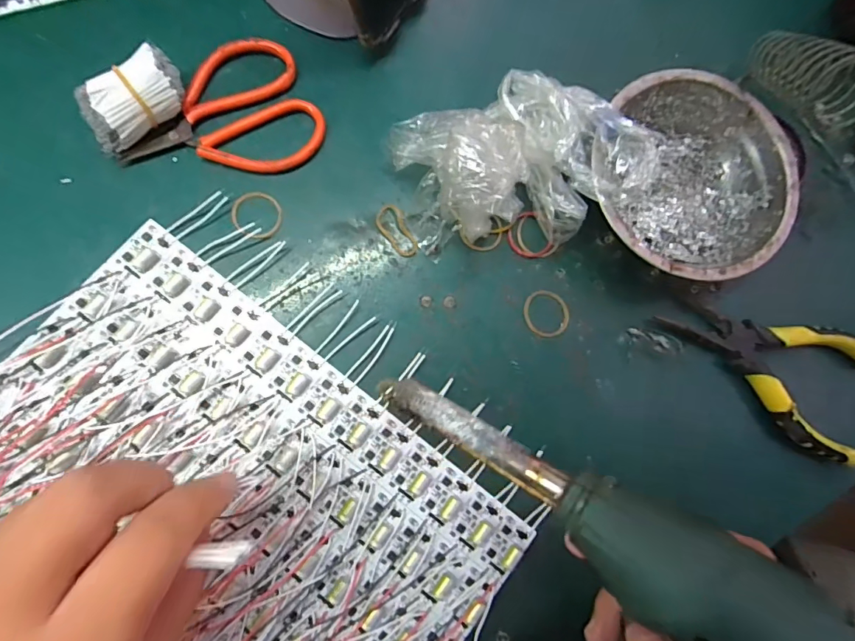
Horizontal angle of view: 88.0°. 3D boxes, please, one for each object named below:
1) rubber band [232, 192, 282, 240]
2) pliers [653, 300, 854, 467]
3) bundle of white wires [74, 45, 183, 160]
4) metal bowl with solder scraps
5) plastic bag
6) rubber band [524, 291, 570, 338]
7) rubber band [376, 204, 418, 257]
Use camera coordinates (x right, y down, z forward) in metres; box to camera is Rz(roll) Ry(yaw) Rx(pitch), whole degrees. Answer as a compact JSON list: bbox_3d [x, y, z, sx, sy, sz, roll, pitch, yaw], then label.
[{"bbox_3d":[-0.101,-0.062,0.266,0.026,0.005,0.030,-43,90,-15],"label":"rubber band"},{"bbox_3d":[0.216,0.024,0.280,0.132,0.022,0.074,32,81,-2],"label":"pliers"},{"bbox_3d":[-0.163,-0.122,0.248,0.058,0.029,0.027,-41,89,-9],"label":"bundle of white wires"},{"bbox_3d":[0.160,-0.084,0.277,0.115,0.042,0.125,9,82,-5],"label":"metal bowl with solder scraps"},{"bbox_3d":[0.052,-0.091,0.255,0.127,0.065,0.096,-23,86,-9],"label":"plastic bag"},{"bbox_3d":[0.075,-0.004,0.278,0.029,0.004,0.029,1,83,-6],"label":"rubber band"},{"bbox_3d":[-0.019,-0.055,0.273,0.017,0.004,0.035,-26,87,-9],"label":"rubber band"}]

